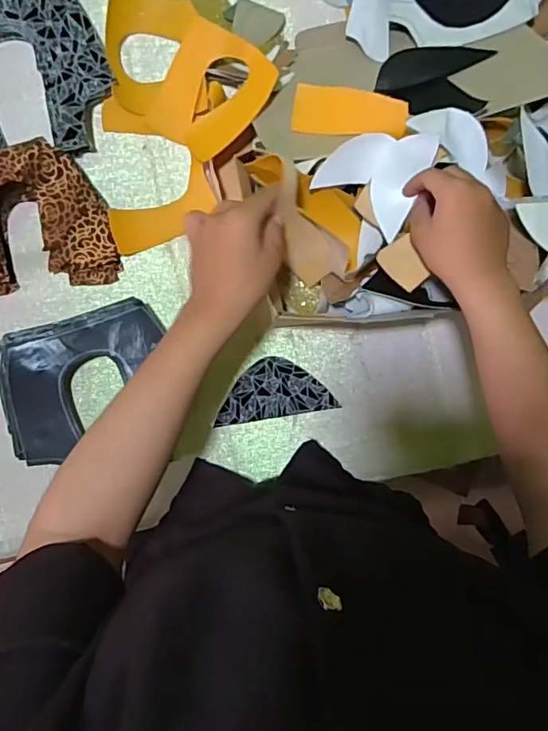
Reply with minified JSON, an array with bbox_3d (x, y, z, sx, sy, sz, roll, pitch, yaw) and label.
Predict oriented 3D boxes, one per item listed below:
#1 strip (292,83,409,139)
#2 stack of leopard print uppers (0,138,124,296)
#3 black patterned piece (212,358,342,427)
[{"bbox_3d":[0.069,-0.238,0.488,0.111,0.008,0.045,15,92,17],"label":"strip"},{"bbox_3d":[-0.262,-0.152,0.543,0.177,0.042,0.141,-7,89,-4],"label":"stack of leopard print uppers"},{"bbox_3d":[0.000,0.026,0.580,0.131,0.006,0.066,-9,89,-4],"label":"black patterned piece"}]

